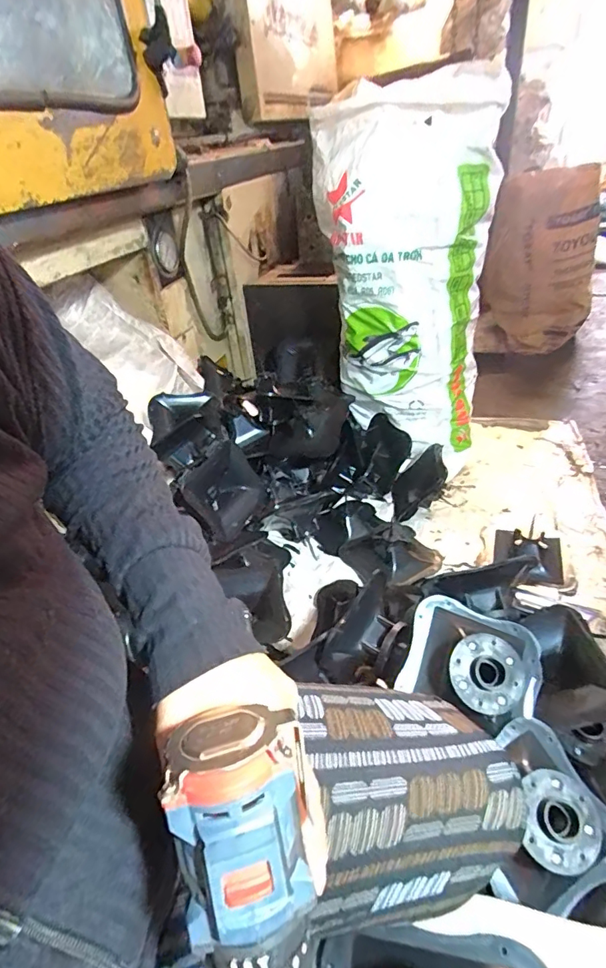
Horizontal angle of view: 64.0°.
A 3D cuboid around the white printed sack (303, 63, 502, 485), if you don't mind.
[{"bbox_3d":[0.226,-0.447,1.180,0.408,0.786,0.289,4,37,16],"label":"white printed sack"}]

